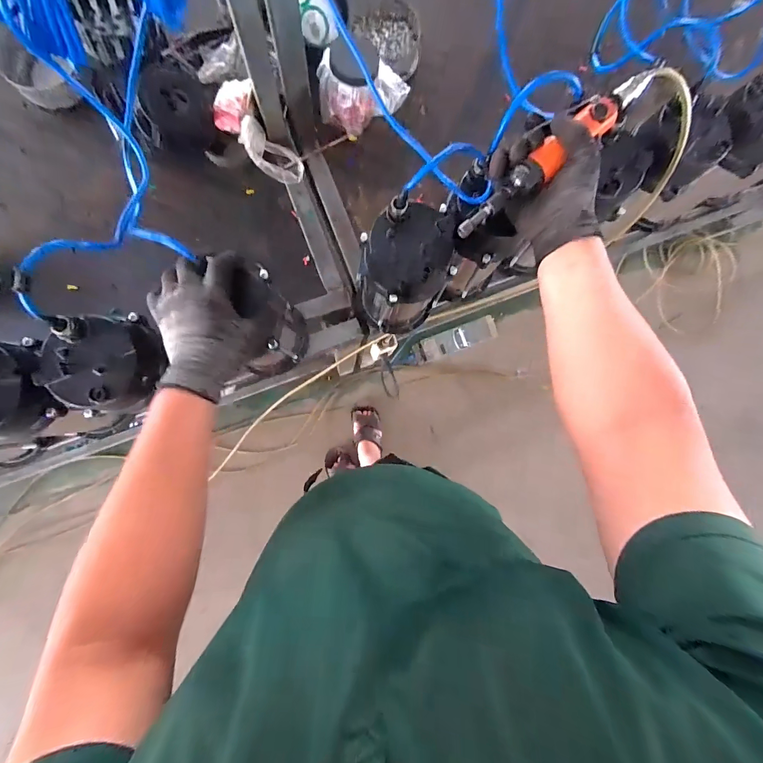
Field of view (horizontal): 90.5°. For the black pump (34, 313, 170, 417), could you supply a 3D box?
[{"bbox_3d":[-0.335,-0.021,0.459,0.120,0.071,0.114,0,87,-5],"label":"black pump"}]

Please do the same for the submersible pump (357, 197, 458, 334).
[{"bbox_3d":[0.029,-0.163,0.610,0.119,0.266,0.112,0,87,-5],"label":"submersible pump"}]

